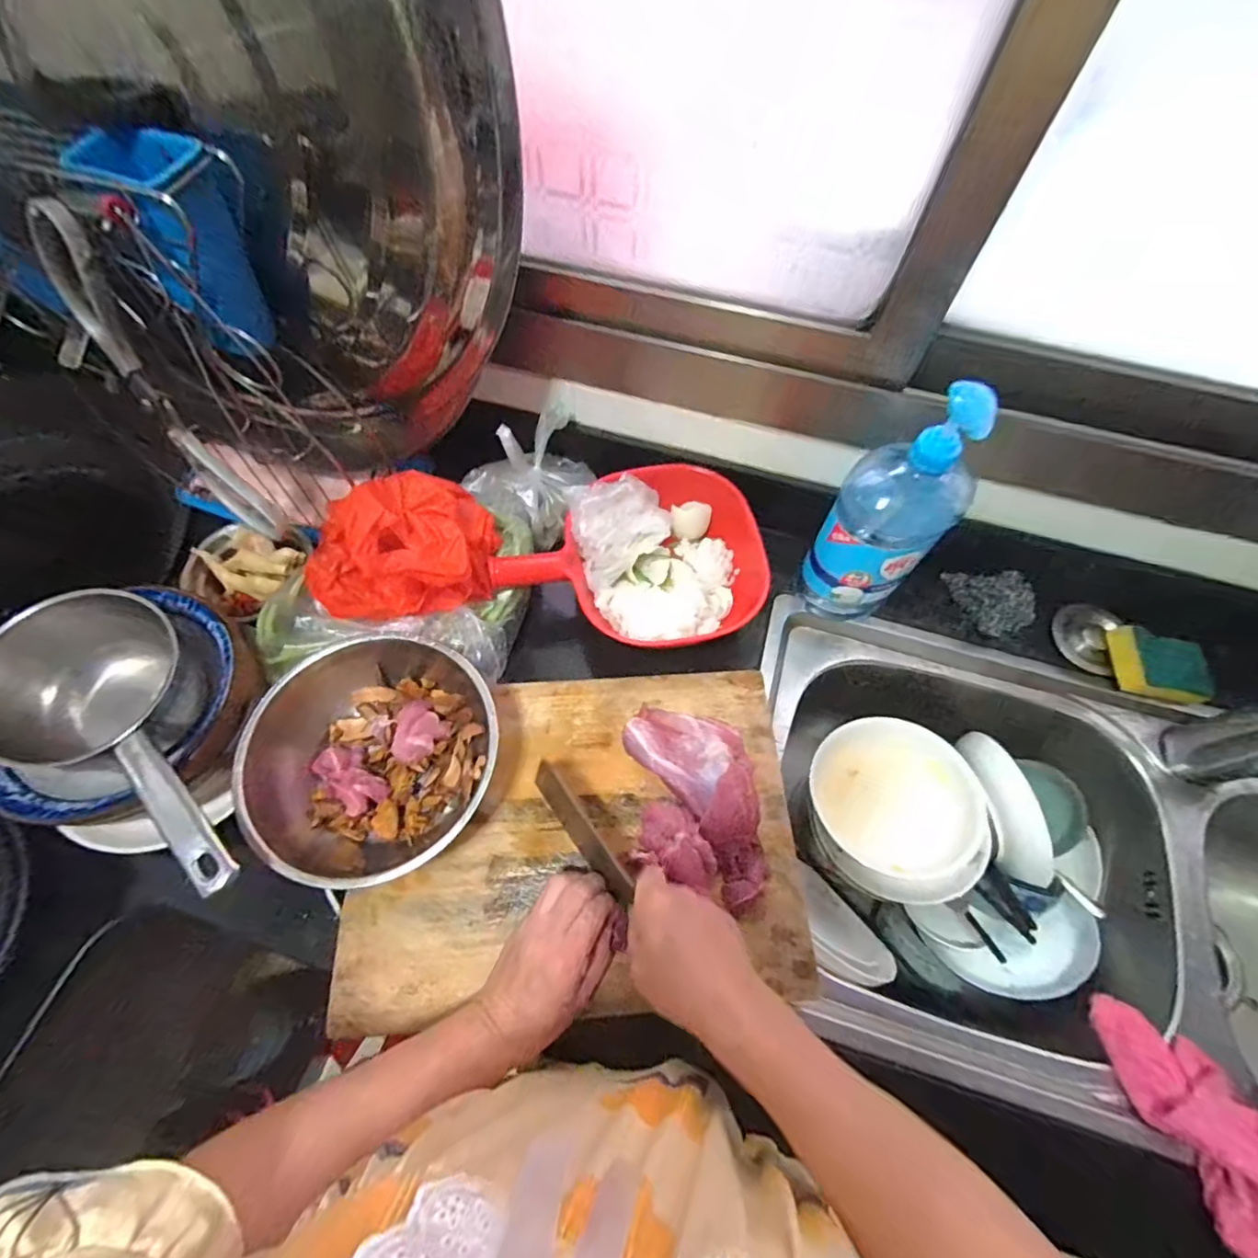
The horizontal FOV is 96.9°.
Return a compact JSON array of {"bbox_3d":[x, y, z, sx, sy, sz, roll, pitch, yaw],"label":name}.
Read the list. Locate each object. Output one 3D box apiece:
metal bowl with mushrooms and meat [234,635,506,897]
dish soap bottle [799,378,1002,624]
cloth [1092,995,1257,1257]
[{"bbox_3d":[-0.224,0.113,0.505,0.203,0.084,0.215,1,64,-1],"label":"metal bowl with mushrooms and meat"},{"bbox_3d":[0.241,-0.098,0.527,0.096,0.267,0.077,40,69,16],"label":"dish soap bottle"},{"bbox_3d":[0.456,0.391,0.438,0.104,0.081,0.142,10,64,3],"label":"cloth"}]

